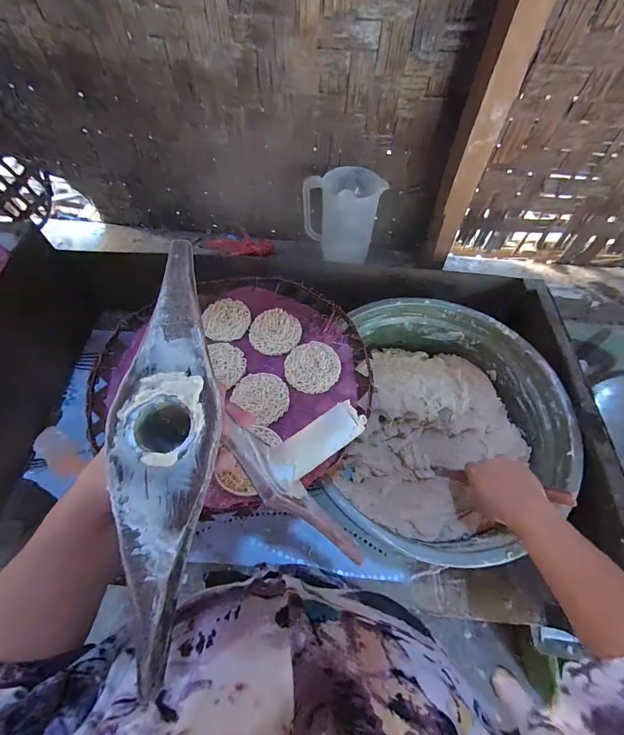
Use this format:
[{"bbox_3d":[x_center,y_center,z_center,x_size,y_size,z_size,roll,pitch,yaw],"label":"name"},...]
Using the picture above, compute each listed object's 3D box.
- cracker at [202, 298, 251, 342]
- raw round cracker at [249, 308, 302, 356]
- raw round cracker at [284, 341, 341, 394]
[{"bbox_3d":[-0.135,-0.076,0.540,0.072,0.004,0.079,0,59,0],"label":"cracker"},{"bbox_3d":[-0.056,-0.057,0.529,0.076,0.004,0.081,-1,59,0],"label":"raw round cracker"},{"bbox_3d":[0.001,-0.002,0.495,0.076,0.007,0.079,0,59,0],"label":"raw round cracker"}]

